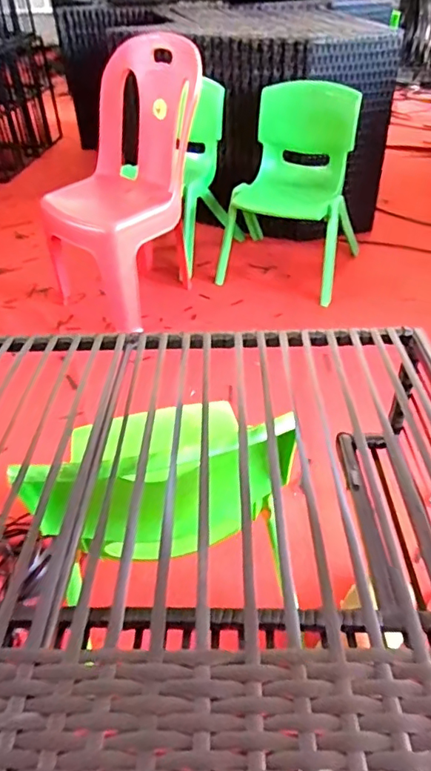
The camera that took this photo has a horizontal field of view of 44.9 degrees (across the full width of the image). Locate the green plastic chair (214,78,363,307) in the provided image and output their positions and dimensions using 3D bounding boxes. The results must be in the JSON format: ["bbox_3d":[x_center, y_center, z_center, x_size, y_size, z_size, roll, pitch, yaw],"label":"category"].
[{"bbox_3d":[0.228,-0.567,1.545,0.386,0.504,0.344,22,47,26],"label":"green plastic chair"}]

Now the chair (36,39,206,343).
[{"bbox_3d":[-0.251,-0.535,1.439,0.354,0.635,0.394,26,49,30],"label":"chair"}]

